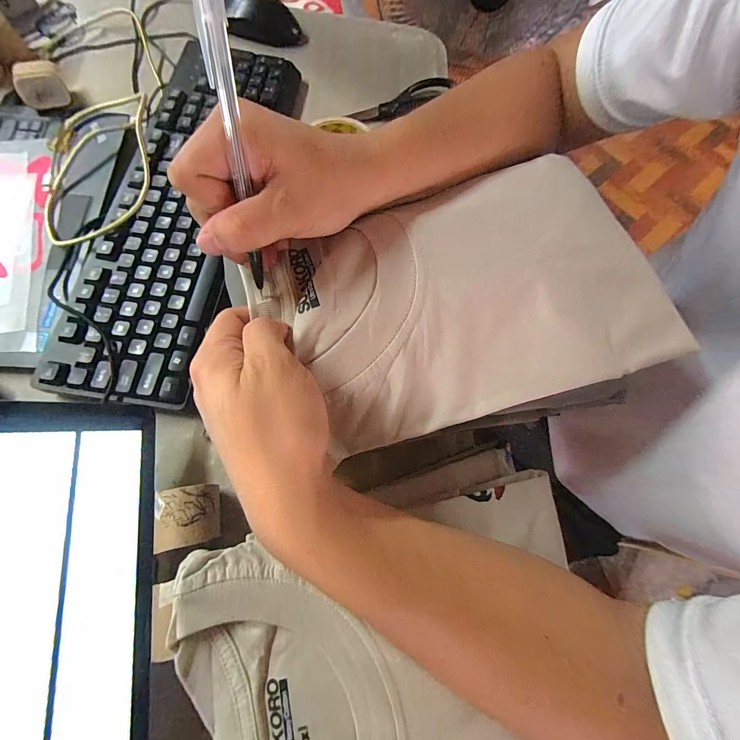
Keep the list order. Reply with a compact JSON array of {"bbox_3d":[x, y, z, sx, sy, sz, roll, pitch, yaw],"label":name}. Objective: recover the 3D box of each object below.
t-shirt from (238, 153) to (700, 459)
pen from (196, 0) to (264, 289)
[{"bbox_3d":[0.062,-0.042,0.216,0.239,0.045,0.163,-23,75,-7],"label":"t-shirt"},{"bbox_3d":[-0.065,-0.113,0.157,0.010,0.150,0.013,5,39,1],"label":"pen"}]

